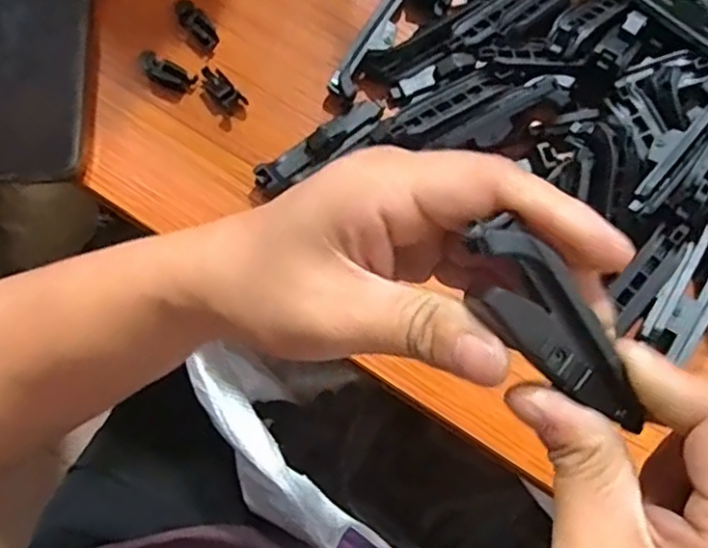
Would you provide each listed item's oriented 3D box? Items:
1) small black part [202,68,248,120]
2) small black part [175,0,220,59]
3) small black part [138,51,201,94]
[{"bbox_3d":[-0.067,-0.095,0.346,0.033,0.007,0.011,44,80,11],"label":"small black part"},{"bbox_3d":[-0.083,-0.131,0.355,0.014,0.007,0.032,-33,89,-7],"label":"small black part"},{"bbox_3d":[-0.097,-0.105,0.345,0.028,0.013,0.010,28,78,8],"label":"small black part"}]

